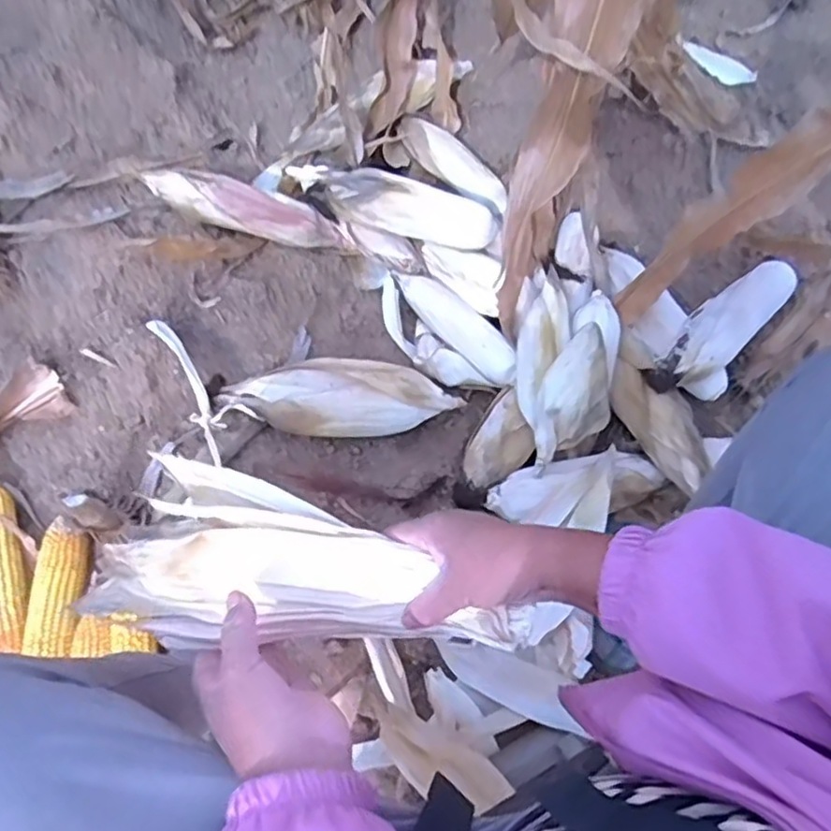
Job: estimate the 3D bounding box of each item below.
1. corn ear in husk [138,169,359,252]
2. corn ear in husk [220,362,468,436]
[{"bbox_3d":[-0.234,-0.297,1.001,0.308,0.057,0.060,12,60,-24],"label":"corn ear in husk"},{"bbox_3d":[-0.091,-0.022,0.866,0.297,0.078,0.089,-2,66,-2],"label":"corn ear in husk"}]

